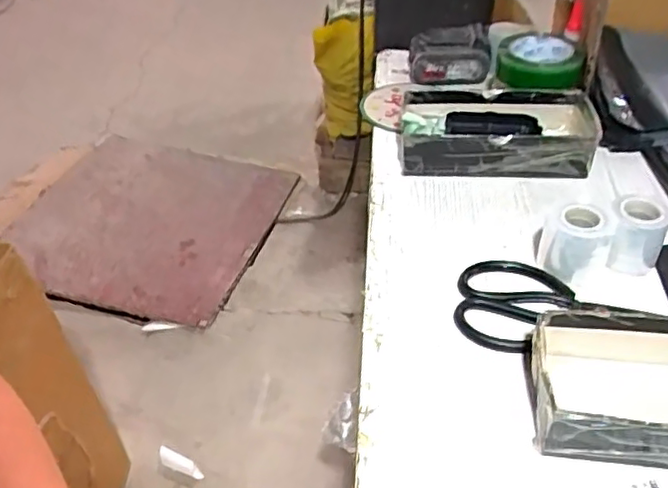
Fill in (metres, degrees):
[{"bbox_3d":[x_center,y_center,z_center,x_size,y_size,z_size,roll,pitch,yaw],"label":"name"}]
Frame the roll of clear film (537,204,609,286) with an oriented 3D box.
[{"bbox_3d":[0.232,-0.001,0.612,0.046,0.063,0.052,-22,44,-21],"label":"roll of clear film"}]

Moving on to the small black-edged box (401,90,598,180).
[{"bbox_3d":[0.202,-0.138,0.790,0.230,0.055,0.122,3,41,7],"label":"small black-edged box"}]

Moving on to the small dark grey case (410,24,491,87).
[{"bbox_3d":[0.176,-0.286,0.961,0.116,0.062,0.077,-1,41,2],"label":"small dark grey case"}]

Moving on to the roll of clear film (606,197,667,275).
[{"bbox_3d":[0.293,-0.002,0.612,0.046,0.067,0.046,-2,41,2],"label":"roll of clear film"}]

